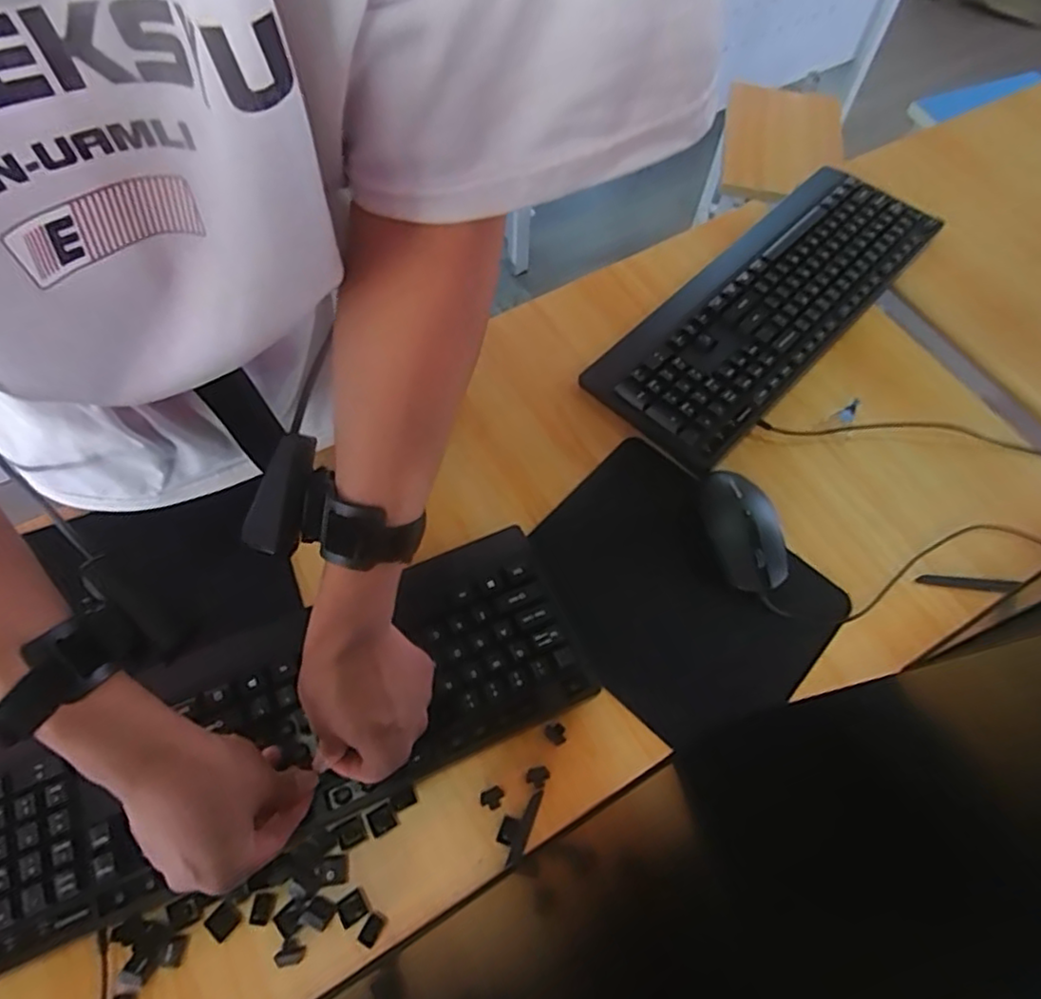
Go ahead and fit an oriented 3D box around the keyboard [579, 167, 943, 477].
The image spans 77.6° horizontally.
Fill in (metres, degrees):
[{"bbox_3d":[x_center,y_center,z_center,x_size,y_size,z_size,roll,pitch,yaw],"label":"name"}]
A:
[{"bbox_3d":[0.260,-0.207,0.669,0.157,0.039,0.433,40,68,18],"label":"keyboard"}]

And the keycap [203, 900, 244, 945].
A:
[{"bbox_3d":[-0.194,0.276,0.423,0.019,0.004,0.020,40,68,18],"label":"keycap"}]

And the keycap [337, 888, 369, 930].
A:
[{"bbox_3d":[-0.111,0.269,0.426,0.018,0.005,0.017,-32,67,-17],"label":"keycap"}]

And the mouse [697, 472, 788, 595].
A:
[{"bbox_3d":[0.188,0.026,0.549,0.058,0.035,0.103,-21,64,-12],"label":"mouse"}]

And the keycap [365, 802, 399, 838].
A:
[{"bbox_3d":[-0.096,0.224,0.452,0.018,0.007,0.017,-24,65,-14],"label":"keycap"}]

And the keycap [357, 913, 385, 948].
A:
[{"bbox_3d":[-0.097,0.283,0.424,0.012,0.008,0.018,26,64,12],"label":"keycap"}]

